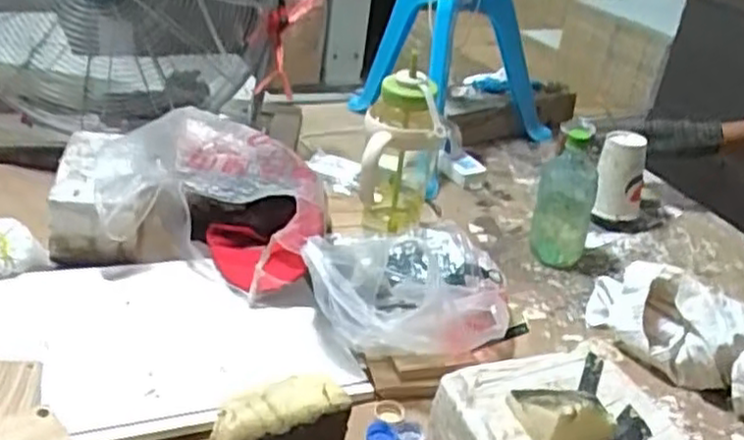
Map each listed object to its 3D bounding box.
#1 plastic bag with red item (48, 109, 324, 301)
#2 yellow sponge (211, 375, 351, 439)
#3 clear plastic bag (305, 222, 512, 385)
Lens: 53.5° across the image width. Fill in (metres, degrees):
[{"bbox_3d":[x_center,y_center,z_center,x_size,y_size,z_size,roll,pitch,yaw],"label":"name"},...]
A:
[{"bbox_3d":[-0.236,-0.037,0.982,0.360,0.119,0.250,9,30,2],"label":"plastic bag with red item"},{"bbox_3d":[-0.084,0.200,0.711,0.130,0.065,0.060,-9,34,-26],"label":"yellow sponge"},{"bbox_3d":[0.041,0.078,0.883,0.237,0.129,0.187,6,31,-4],"label":"clear plastic bag"}]

